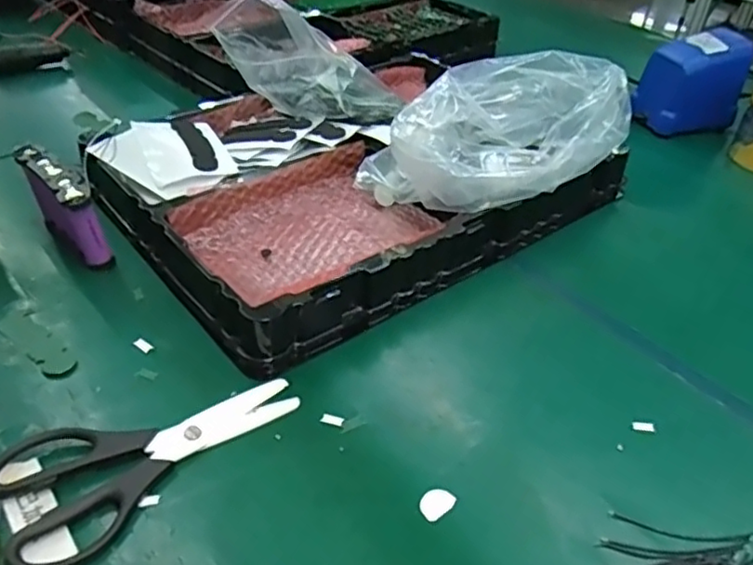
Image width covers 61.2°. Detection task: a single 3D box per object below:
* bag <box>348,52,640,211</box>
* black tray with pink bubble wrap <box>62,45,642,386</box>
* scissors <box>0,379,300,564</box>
[{"bbox_3d":[0.116,-0.128,0.596,0.245,0.133,0.104,-9,40,-17],"label":"bag"},{"bbox_3d":[-0.022,-0.120,0.660,0.466,0.050,0.351,-27,48,-33],"label":"black tray with pink bubble wrap"},{"bbox_3d":[-0.144,0.104,0.412,0.186,0.014,0.089,-27,48,-33],"label":"scissors"}]

